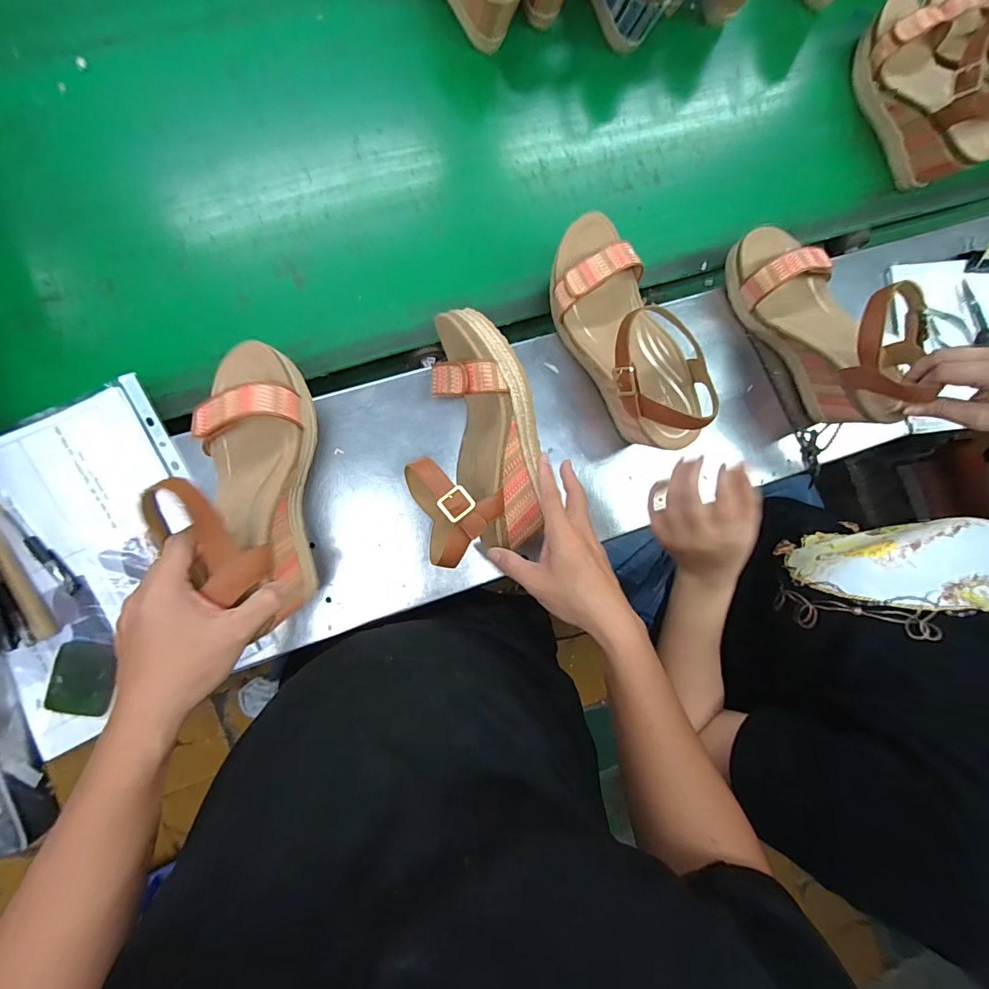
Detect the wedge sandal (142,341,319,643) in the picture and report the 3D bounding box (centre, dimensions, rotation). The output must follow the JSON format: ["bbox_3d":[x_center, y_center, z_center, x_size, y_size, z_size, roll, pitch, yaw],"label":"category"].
[{"bbox_3d":[-0.213,-0.011,0.372,0.094,0.105,0.224,0,92,-5],"label":"wedge sandal"}]

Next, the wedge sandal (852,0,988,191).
[{"bbox_3d":[0.546,-0.512,0.549,0.105,0.107,0.231,-27,90,-9],"label":"wedge sandal"}]

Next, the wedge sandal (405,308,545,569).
[{"bbox_3d":[-0.011,-0.056,0.453,0.132,0.082,0.233,0,92,-5],"label":"wedge sandal"}]

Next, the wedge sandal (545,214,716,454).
[{"bbox_3d":[0.132,-0.162,0.469,0.088,0.119,0.246,-24,80,-4],"label":"wedge sandal"}]

